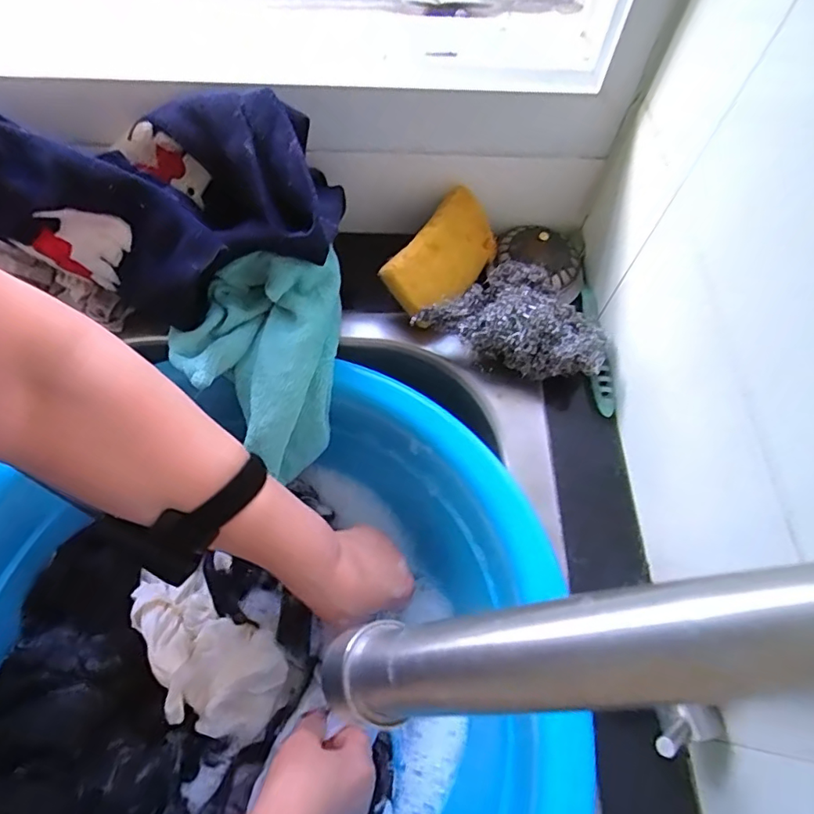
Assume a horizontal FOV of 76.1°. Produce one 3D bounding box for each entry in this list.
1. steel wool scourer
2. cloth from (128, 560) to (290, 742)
[{"bbox_3d":[0.089,-0.069,0.418,0.136,0.059,0.082,26,66,10],"label":"steel wool scourer"},{"bbox_3d":[-0.161,0.195,0.419,0.141,0.073,0.079,41,70,16],"label":"cloth"}]

